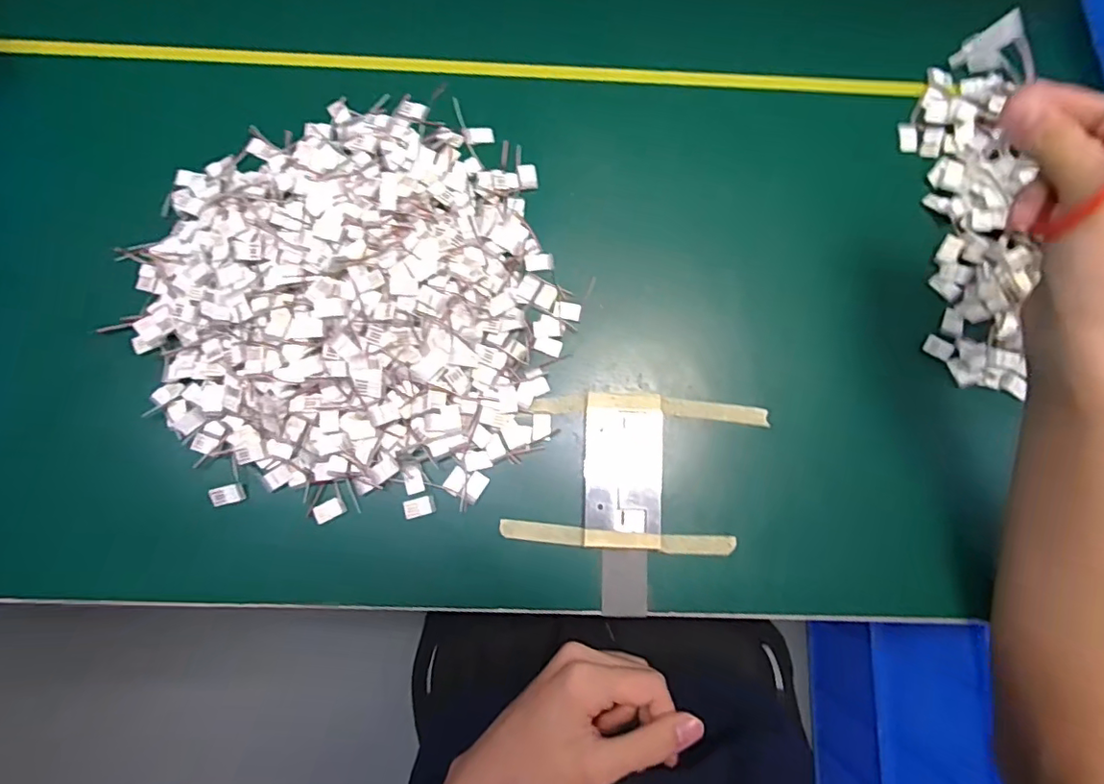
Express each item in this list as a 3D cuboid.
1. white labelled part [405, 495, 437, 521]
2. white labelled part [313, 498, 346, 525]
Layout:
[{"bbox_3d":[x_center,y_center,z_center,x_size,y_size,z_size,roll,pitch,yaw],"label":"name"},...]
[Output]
[{"bbox_3d":[-0.086,0.075,0.361,0.021,0.004,0.012,-15,80,-4],"label":"white labelled part"},{"bbox_3d":[-0.144,0.077,0.360,0.020,0.004,0.012,-25,81,-6],"label":"white labelled part"}]

